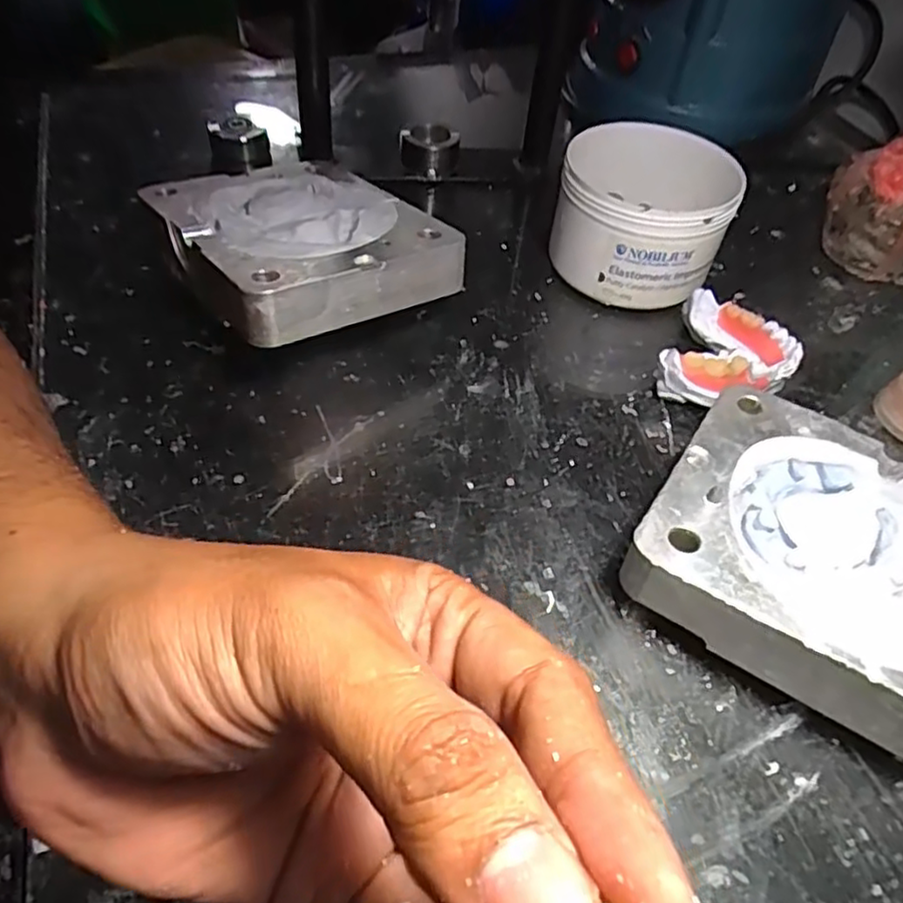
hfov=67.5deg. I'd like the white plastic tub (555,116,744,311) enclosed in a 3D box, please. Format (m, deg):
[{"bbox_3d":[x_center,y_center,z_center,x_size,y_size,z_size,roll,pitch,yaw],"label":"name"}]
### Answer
[{"bbox_3d":[0.100,-0.124,0.362,0.088,0.067,0.079,19,52,11],"label":"white plastic tub"}]

